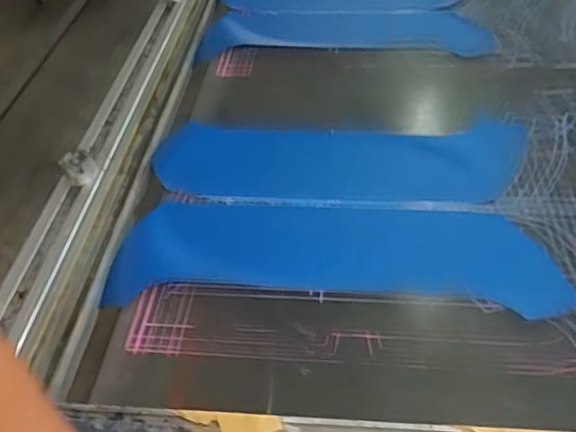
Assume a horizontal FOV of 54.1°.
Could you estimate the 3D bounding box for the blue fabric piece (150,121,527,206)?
[{"bbox_3d":[0.068,-0.079,0.751,0.475,0.014,0.167,0,46,7],"label":"blue fabric piece"}]

